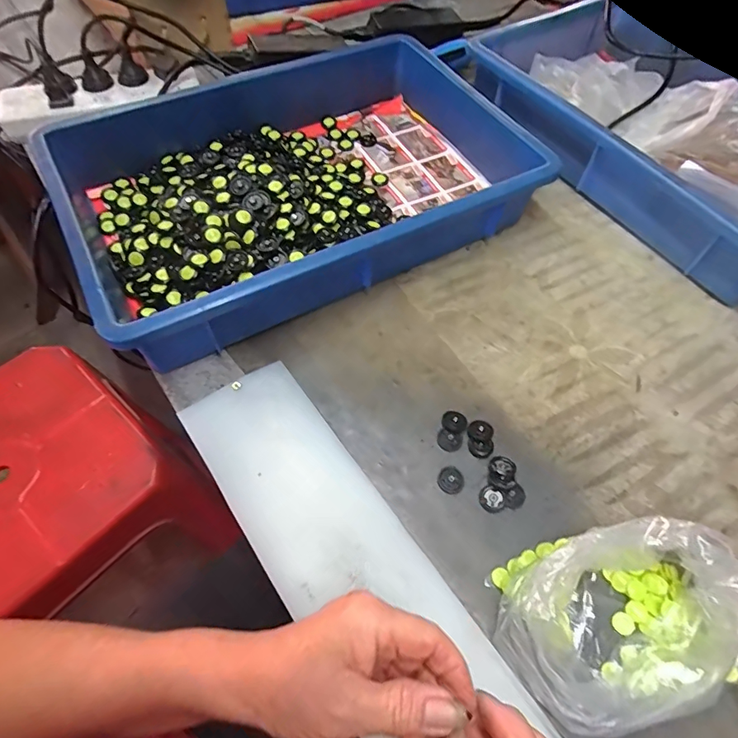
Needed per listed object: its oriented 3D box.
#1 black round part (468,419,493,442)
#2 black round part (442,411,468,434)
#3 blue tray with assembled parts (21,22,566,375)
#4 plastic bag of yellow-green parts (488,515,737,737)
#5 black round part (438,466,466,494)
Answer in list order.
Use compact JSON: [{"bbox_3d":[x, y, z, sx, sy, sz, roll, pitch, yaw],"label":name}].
[{"bbox_3d":[0.091,0.050,0.374,0.018,0.005,0.020,38,65,19],"label":"black round part"},{"bbox_3d":[0.070,0.043,0.377,0.019,0.006,0.019,1,59,-1],"label":"black round part"},{"bbox_3d":[-0.066,-0.189,0.479,0.434,0.094,0.283,-26,63,-16],"label":"blue tray with assembled parts"},{"bbox_3d":[0.156,0.154,0.282,0.143,0.056,0.103,-4,59,-4],"label":"plastic bag of yellow-green parts"},{"bbox_3d":[0.063,0.085,0.354,0.020,0.004,0.019,1,59,-1],"label":"black round part"}]

